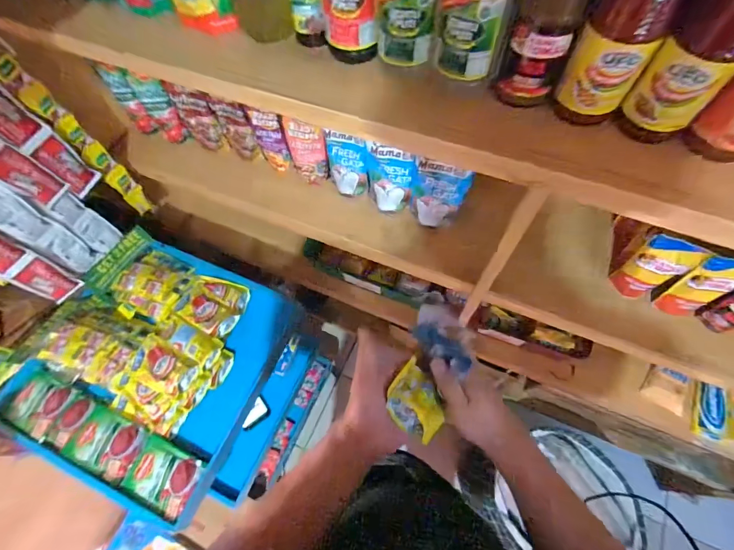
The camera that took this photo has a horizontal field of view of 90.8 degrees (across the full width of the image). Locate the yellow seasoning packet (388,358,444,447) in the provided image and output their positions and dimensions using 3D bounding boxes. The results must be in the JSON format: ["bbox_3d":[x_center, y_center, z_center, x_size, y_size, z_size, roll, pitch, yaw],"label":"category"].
[{"bbox_3d":[0.060,0.144,0.420,0.063,0.042,0.074,-41,69,-16],"label":"yellow seasoning packet"}]

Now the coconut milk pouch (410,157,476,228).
[{"bbox_3d":[0.117,-0.129,0.601,0.089,0.127,0.031,18,67,11],"label":"coconut milk pouch"}]

